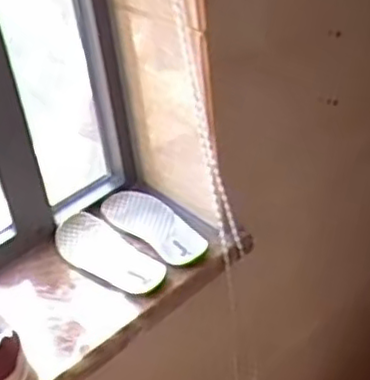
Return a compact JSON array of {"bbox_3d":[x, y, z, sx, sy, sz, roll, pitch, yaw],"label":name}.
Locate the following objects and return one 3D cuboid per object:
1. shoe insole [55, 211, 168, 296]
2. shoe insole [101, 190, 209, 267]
[{"bbox_3d":[-0.100,0.075,0.856,0.072,0.010,0.182,-33,42,-31],"label":"shoe insole"},{"bbox_3d":[-0.036,0.042,0.898,0.070,0.013,0.186,-29,41,-28],"label":"shoe insole"}]

